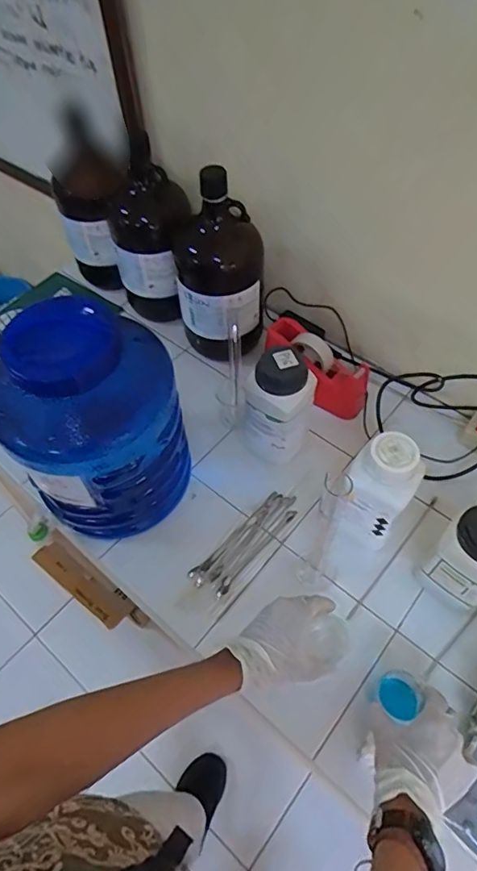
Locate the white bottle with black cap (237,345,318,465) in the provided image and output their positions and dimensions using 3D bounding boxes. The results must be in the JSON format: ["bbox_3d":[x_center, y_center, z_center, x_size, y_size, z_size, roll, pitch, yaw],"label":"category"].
[{"bbox_3d":[0.058,-0.053,0.781,0.113,0.199,0.105,-1,56,1],"label":"white bottle with black cap"}]

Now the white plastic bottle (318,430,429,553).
[{"bbox_3d":[0.193,0.085,0.689,0.075,0.223,0.077,34,63,22],"label":"white plastic bottle"}]

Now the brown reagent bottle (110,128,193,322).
[{"bbox_3d":[-0.165,-0.373,0.957,0.143,0.314,0.157,-13,56,-7],"label":"brown reagent bottle"}]

